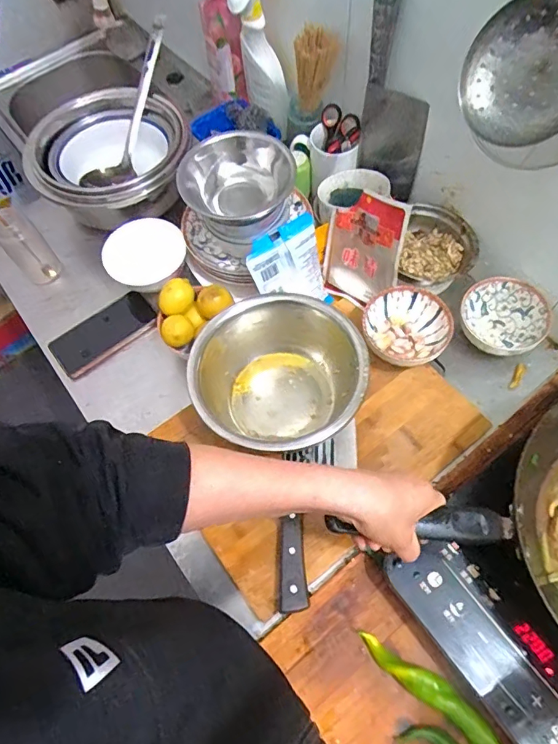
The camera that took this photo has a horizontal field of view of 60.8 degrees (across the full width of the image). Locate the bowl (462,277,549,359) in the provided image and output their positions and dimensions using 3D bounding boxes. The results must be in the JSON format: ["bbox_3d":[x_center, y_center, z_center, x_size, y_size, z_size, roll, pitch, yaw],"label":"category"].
[{"bbox_3d":[0.318,-0.074,0.685,0.112,0.058,0.107,-1,64,3],"label":"bowl"}]

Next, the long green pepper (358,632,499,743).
[{"bbox_3d":[0.178,0.348,0.474,0.037,0.034,0.225,-42,69,-16],"label":"long green pepper"}]

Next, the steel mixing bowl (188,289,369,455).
[{"bbox_3d":[0.000,0.007,0.617,0.206,0.111,0.194,-1,64,3],"label":"steel mixing bowl"}]

